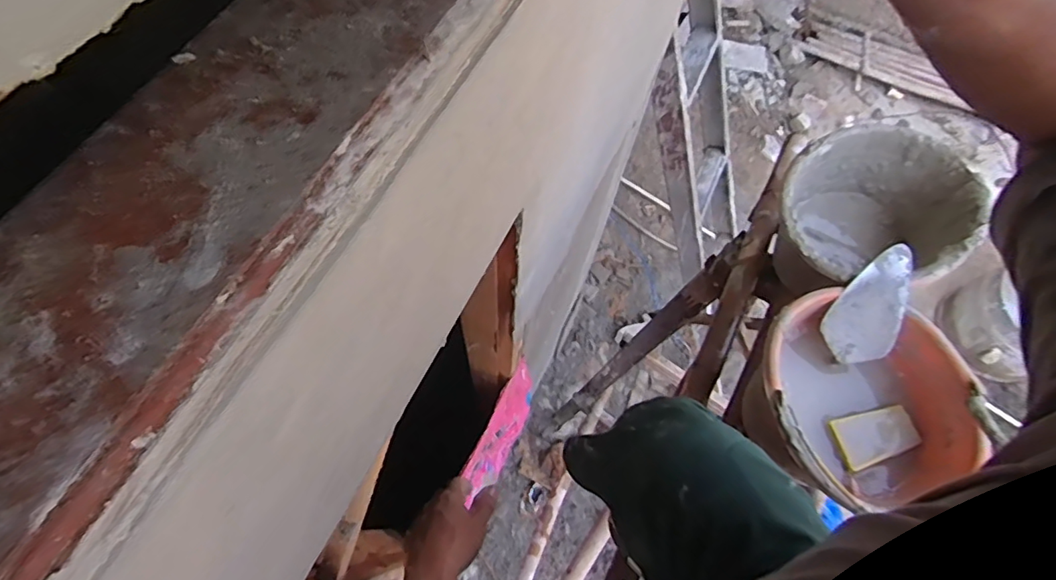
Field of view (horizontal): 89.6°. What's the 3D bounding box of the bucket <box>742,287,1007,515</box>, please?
[{"bbox_3d":[0.417,0.159,0.725,0.248,0.197,0.268,1,66,-3],"label":"bucket"}]

